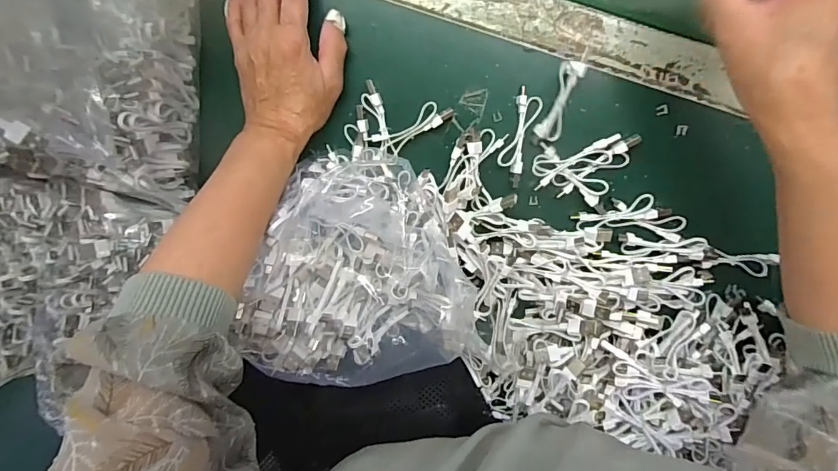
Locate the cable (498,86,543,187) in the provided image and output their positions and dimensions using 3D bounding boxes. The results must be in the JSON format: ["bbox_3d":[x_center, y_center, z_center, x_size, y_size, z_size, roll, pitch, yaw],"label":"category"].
[{"bbox_3d":[0.084,-0.082,0.377,0.022,0.010,0.078,16,101,2],"label":"cable"}]

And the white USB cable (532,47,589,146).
[{"bbox_3d":[0.115,-0.110,0.361,0.021,0.008,0.078,20,120,3],"label":"white USB cable"}]

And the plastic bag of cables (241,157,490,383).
[{"bbox_3d":[-0.047,0.024,0.366,0.184,0.060,0.177,0,100,5],"label":"plastic bag of cables"}]

